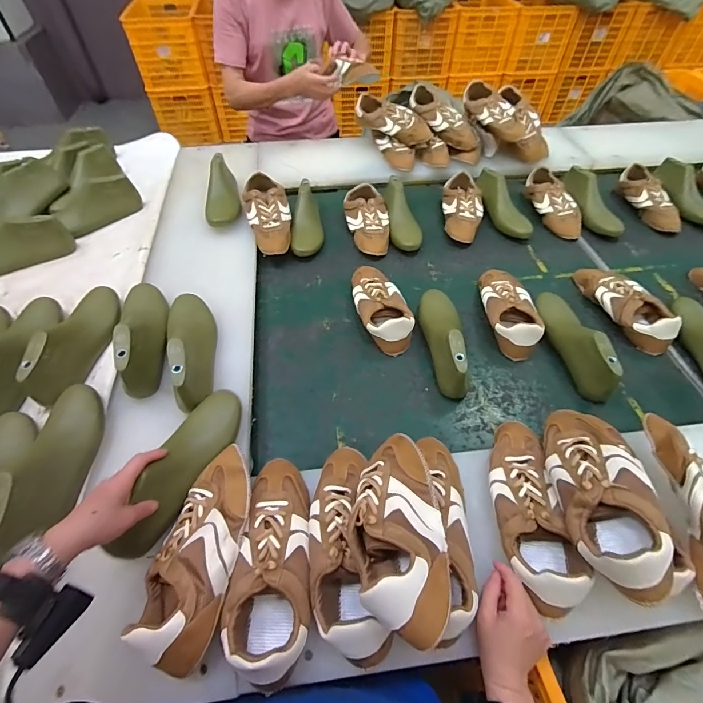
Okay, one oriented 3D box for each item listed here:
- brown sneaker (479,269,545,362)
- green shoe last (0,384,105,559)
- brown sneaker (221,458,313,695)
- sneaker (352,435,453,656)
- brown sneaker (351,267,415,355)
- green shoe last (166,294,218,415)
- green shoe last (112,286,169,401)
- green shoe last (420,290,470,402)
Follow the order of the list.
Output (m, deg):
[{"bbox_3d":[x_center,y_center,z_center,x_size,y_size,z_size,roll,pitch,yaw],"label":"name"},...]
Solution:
[{"bbox_3d":[0.325,-0.095,0.793,0.104,0.064,0.234,3,53,2],"label":"brown sneaker"},{"bbox_3d":[-0.416,0.145,0.523,0.070,0.080,0.244,-8,54,-5],"label":"green shoe last"},{"bbox_3d":[-0.091,0.250,0.478,0.092,0.083,0.229,2,54,2],"label":"brown sneaker"},{"bbox_3d":[0.053,0.200,0.451,0.104,0.071,0.244,1,34,0],"label":"sneaker"},{"bbox_3d":[0.059,-0.104,0.802,0.102,0.066,0.241,-10,54,-7],"label":"brown sneaker"},{"bbox_3d":[-0.276,-0.026,0.652,0.072,0.091,0.256,-16,55,-11],"label":"green shoe last"},{"bbox_3d":[-0.367,-0.042,0.680,0.076,0.093,0.262,-20,56,-13],"label":"green shoe last"},{"bbox_3d":[0.181,-0.034,0.731,0.077,0.089,0.248,-2,53,-2],"label":"green shoe last"}]

